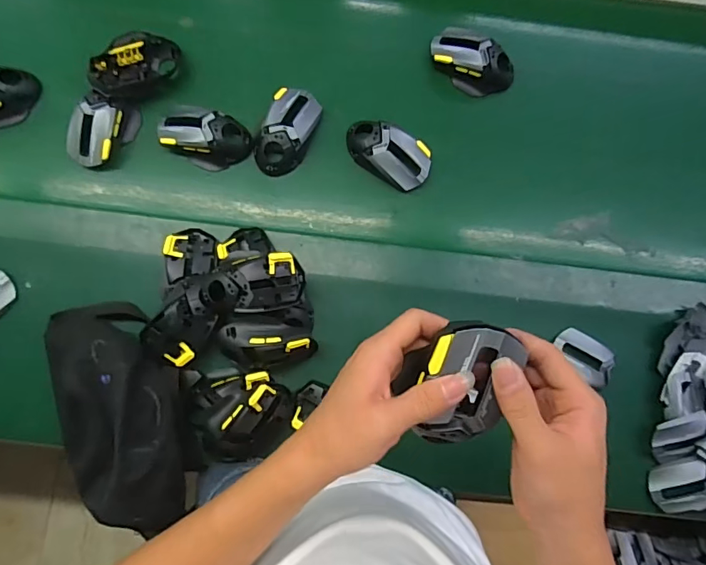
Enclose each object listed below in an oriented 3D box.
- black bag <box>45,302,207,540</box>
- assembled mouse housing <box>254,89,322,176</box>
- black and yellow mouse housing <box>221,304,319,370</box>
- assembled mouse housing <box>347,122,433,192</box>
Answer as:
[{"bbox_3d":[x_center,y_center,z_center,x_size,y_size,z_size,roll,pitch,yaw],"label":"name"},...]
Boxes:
[{"bbox_3d":[-0.271,0.151,0.552,0.152,0.069,0.268,-16,83,-4],"label":"black bag"},{"bbox_3d":[-0.085,-0.199,0.623,0.059,0.035,0.115,20,82,1],"label":"assembled mouse housing"},{"bbox_3d":[-0.102,0.068,0.568,0.112,0.043,0.068,-7,83,-3],"label":"black and yellow mouse housing"},{"bbox_3d":[0.046,-0.170,0.623,0.116,0.036,0.062,33,83,2],"label":"assembled mouse housing"}]

